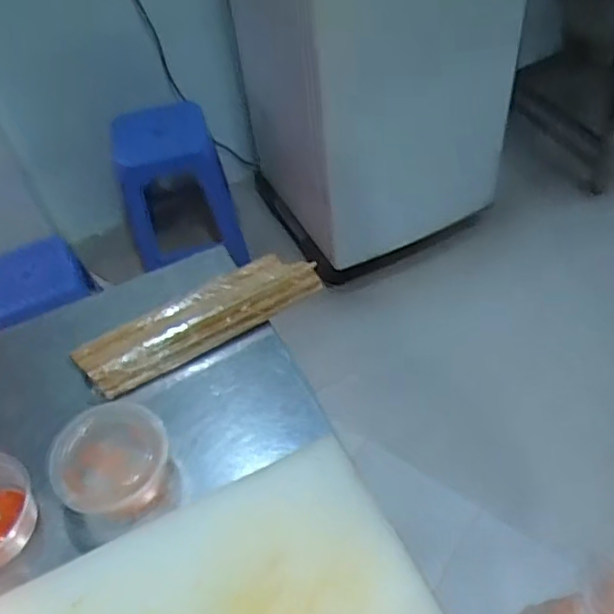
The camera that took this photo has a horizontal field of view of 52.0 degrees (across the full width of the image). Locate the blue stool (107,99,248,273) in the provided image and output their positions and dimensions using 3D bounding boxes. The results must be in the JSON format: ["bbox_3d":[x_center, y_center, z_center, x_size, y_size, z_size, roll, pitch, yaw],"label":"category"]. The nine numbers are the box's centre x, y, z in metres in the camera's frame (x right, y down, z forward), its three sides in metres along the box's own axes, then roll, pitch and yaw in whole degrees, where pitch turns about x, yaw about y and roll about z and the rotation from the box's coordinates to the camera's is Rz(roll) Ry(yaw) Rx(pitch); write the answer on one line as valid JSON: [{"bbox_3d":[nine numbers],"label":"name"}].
[{"bbox_3d":[-0.364,-0.334,1.832,0.293,0.518,0.291,-11,49,-2],"label":"blue stool"}]

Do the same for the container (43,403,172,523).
[{"bbox_3d":[-0.181,0.146,0.595,0.093,0.074,0.091,-4,49,4],"label":"container"}]

